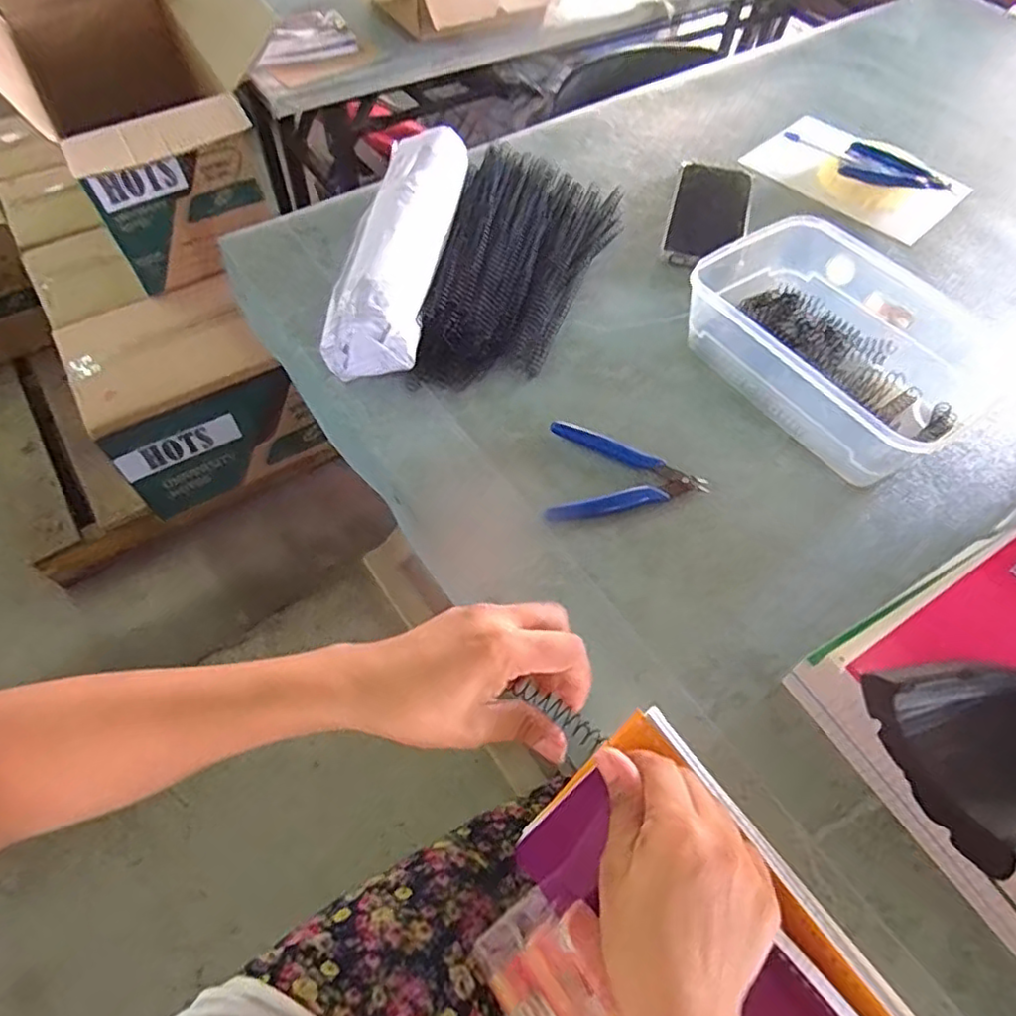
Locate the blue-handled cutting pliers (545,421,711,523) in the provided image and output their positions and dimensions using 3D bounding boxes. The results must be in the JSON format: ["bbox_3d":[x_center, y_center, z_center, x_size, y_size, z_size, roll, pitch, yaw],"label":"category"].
[{"bbox_3d":[0.083,-0.032,0.484,0.120,0.007,0.085,-8,59,-7],"label":"blue-handled cutting pliers"}]

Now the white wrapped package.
[{"bbox_3d":[-0.095,-0.248,0.581,0.078,0.054,0.306,6,58,2],"label":"white wrapped package"}]

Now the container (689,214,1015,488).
[{"bbox_3d":[0.278,-0.143,0.531,0.184,0.067,0.221,-30,64,-19],"label":"container"}]

